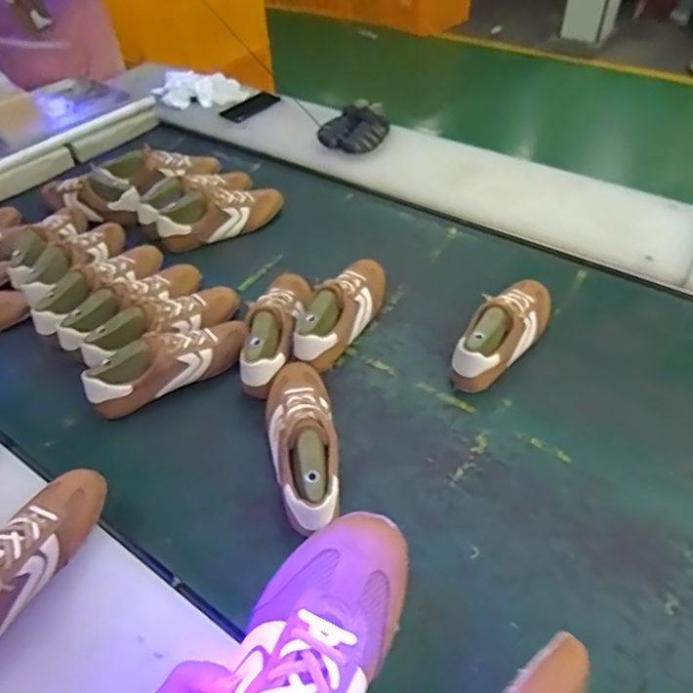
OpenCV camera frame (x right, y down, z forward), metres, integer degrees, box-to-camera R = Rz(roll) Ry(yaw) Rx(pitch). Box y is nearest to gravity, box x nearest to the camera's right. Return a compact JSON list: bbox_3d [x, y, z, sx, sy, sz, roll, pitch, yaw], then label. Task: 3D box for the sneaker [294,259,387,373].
[{"bbox_3d":[-0.006,-0.065,0.914,0.082,0.095,0.260,20,48,19],"label":"sneaker"}]

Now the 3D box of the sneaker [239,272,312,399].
[{"bbox_3d":[-0.108,-0.036,0.886,0.079,0.090,0.258,5,45,5],"label":"sneaker"}]

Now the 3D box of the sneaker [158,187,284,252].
[{"bbox_3d":[-0.253,-0.274,1.117,0.267,0.091,0.088,-29,49,-27],"label":"sneaker"}]

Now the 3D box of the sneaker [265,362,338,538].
[{"bbox_3d":[-0.058,0.125,0.723,0.090,0.088,0.270,-8,43,-7],"label":"sneaker"}]

